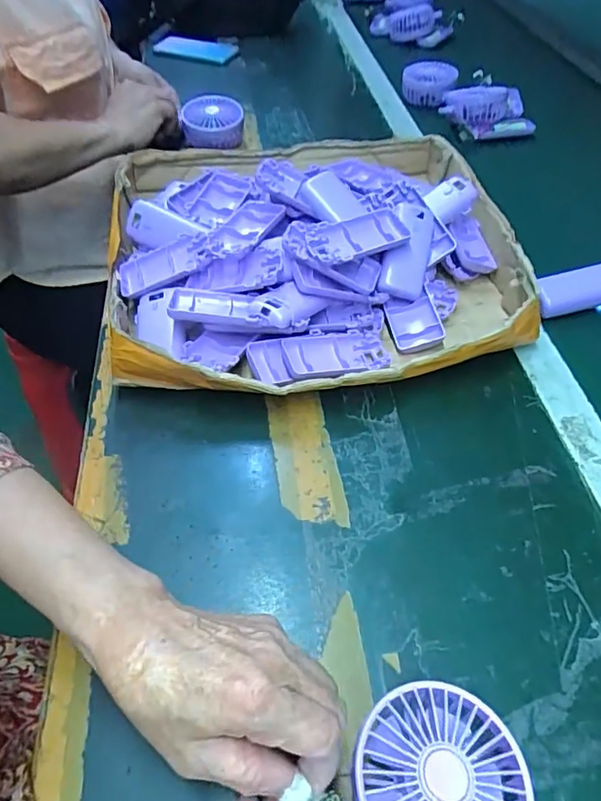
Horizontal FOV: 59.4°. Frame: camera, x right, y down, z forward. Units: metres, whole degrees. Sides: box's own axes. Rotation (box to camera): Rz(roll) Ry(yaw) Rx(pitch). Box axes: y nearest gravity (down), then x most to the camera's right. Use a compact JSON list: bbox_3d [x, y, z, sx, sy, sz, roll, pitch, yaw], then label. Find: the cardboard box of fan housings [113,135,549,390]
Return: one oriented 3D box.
[{"bbox_3d":[0.010,-0.173,0.553,0.393,0.088,0.405,-5,50,-4],"label":"cardboard box of fan housings"}]

